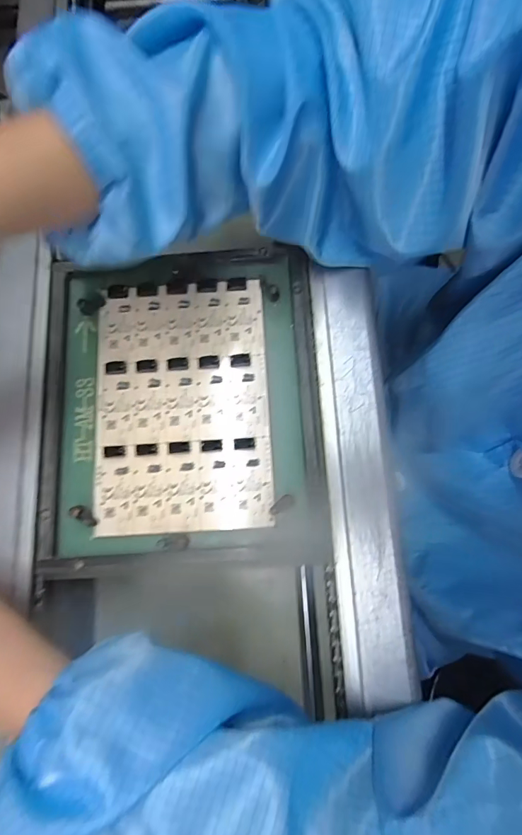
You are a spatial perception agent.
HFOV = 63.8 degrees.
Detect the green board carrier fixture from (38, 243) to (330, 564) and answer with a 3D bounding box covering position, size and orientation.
[{"bbox_3d":[-0.059,-0.014,0.318,0.202,0.023,0.235,-3,78,1],"label":"green board carrier fixture"}]

